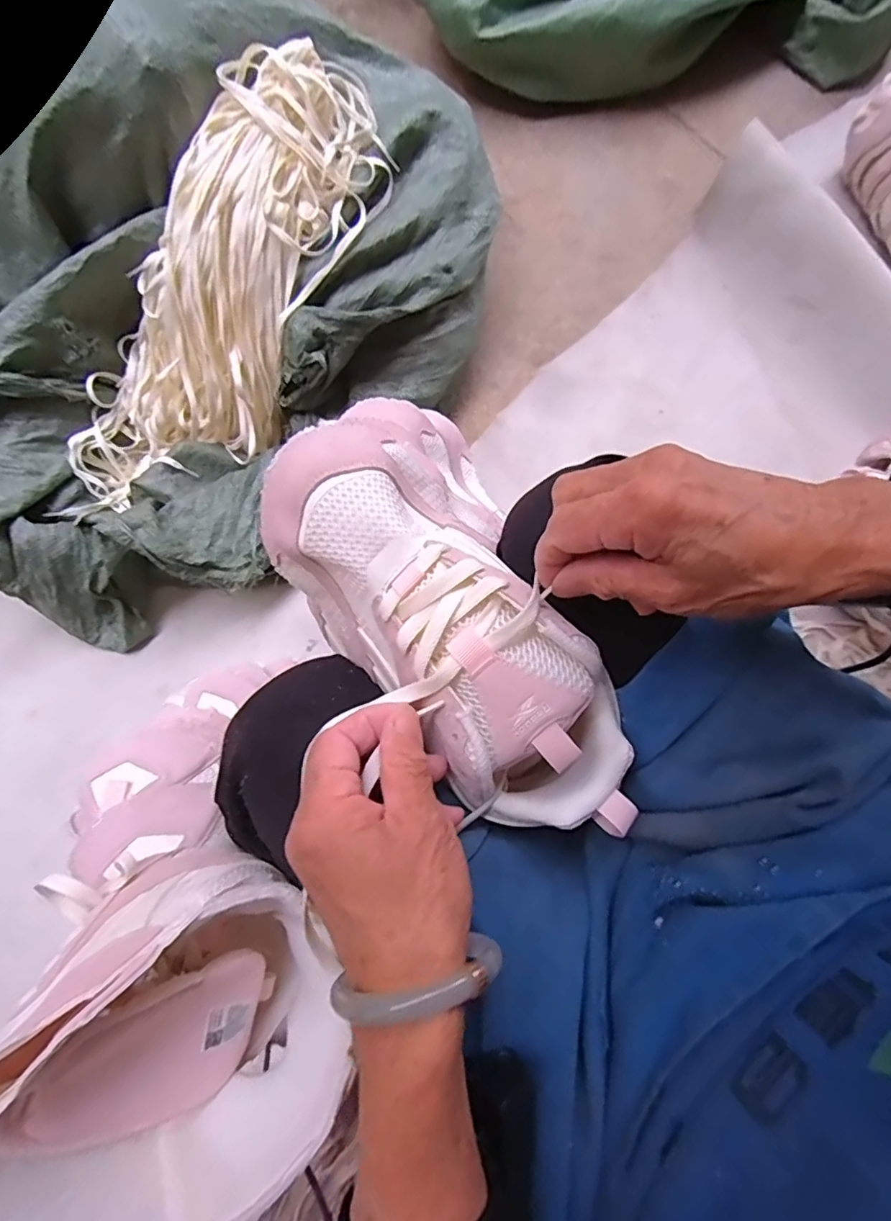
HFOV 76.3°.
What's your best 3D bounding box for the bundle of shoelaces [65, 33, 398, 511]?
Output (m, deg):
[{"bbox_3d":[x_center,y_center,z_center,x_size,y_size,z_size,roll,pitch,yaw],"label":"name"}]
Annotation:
[{"bbox_3d":[-0.250,-0.347,0.654,0.190,0.127,0.538,42,107,11],"label":"bundle of shoelaces"}]

